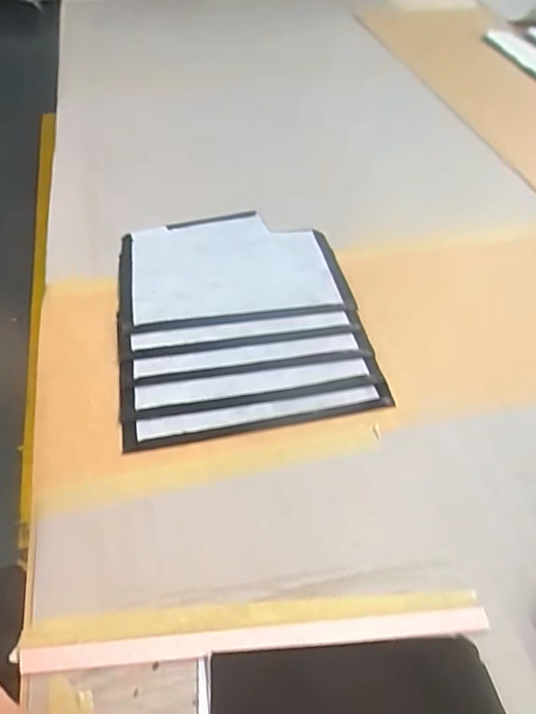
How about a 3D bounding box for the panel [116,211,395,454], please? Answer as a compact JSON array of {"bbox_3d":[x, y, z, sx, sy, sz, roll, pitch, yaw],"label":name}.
[{"bbox_3d":[-0.023,-0.038,0.389,0.171,0.009,0.212,-9,50,-8],"label":"panel"}]

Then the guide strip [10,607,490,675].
[{"bbox_3d":[-0.004,0.132,0.245,0.216,0.005,0.011,-3,49,-4],"label":"guide strip"}]

